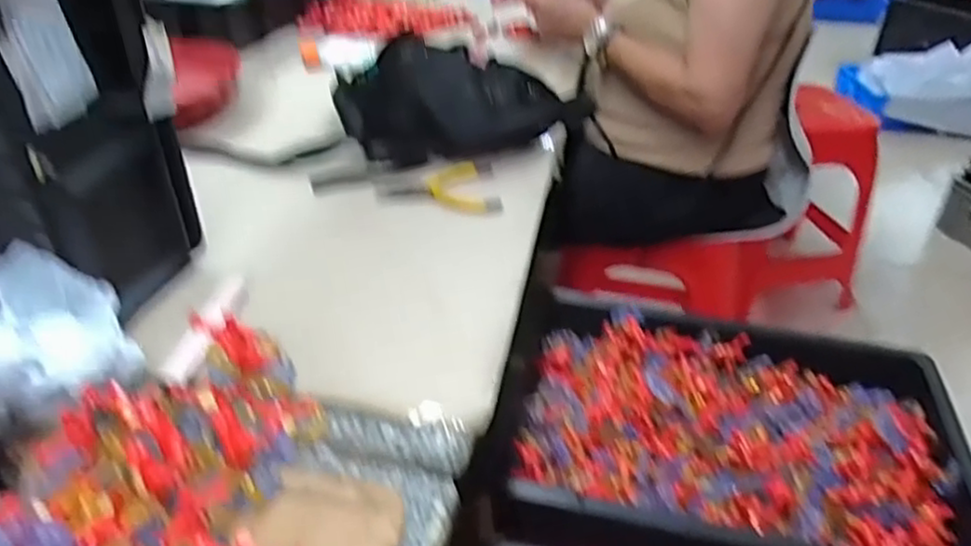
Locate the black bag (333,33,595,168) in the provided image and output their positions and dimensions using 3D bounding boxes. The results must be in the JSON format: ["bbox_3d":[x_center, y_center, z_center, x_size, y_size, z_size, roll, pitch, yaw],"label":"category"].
[{"bbox_3d":[-0.031,-0.219,0.832,0.278,0.087,0.189,-13,37,-19],"label":"black bag"}]

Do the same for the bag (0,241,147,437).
[{"bbox_3d":[-0.288,0.043,0.440,0.115,0.069,0.137,-27,43,-34],"label":"bag"}]

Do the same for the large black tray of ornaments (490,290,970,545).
[{"bbox_3d":[0.246,0.174,0.712,0.421,0.084,0.306,8,35,11],"label":"large black tray of ornaments"}]

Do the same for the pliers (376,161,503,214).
[{"bbox_3d":[-0.049,-0.086,0.709,0.119,0.008,0.091,-3,35,-6],"label":"pliers"}]

